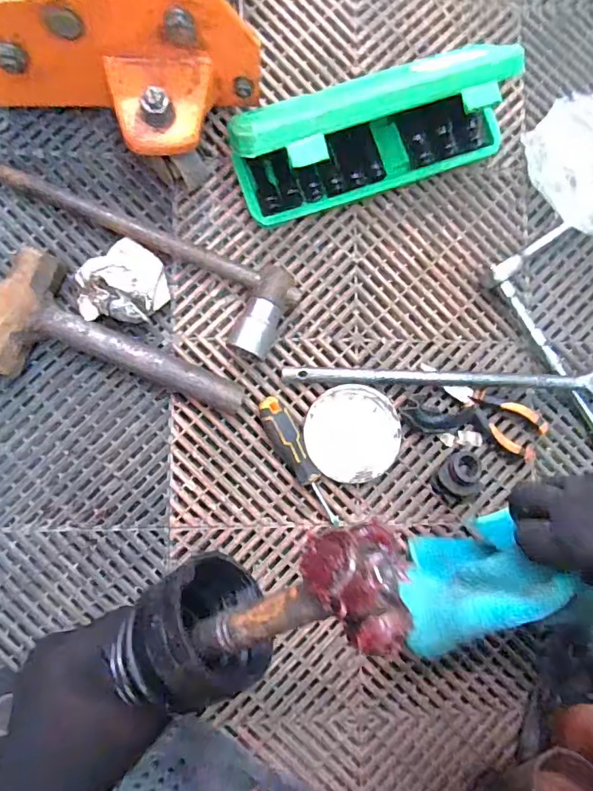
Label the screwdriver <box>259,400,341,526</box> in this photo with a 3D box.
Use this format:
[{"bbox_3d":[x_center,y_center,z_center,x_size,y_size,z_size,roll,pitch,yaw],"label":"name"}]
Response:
[{"bbox_3d":[0.004,0.071,0.493,0.027,0.035,0.150,-28,90,-5],"label":"screwdriver"}]

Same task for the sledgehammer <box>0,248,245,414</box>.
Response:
[{"bbox_3d":[-0.177,-0.052,0.482,0.259,0.047,0.125,17,86,-3],"label":"sledgehammer"}]

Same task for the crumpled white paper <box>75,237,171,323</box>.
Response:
[{"bbox_3d":[-0.177,-0.116,0.476,0.086,0.074,0.095,22,86,-3],"label":"crumpled white paper"}]

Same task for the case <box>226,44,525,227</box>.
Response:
[{"bbox_3d":[0.081,-0.266,0.481,0.289,0.109,0.087,-21,89,-5],"label":"case"}]

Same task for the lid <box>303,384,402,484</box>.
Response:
[{"bbox_3d":[0.060,0.041,0.509,0.100,0.018,0.100,-4,88,-4],"label":"lid"}]

